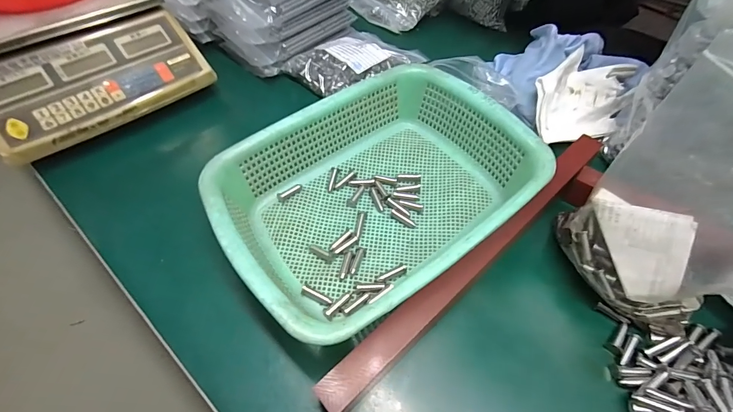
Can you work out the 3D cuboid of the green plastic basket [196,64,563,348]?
[{"bbox_3d":[0.013,-0.012,0.355,0.288,0.085,0.215,-32,61,-18],"label":"green plastic basket"}]

